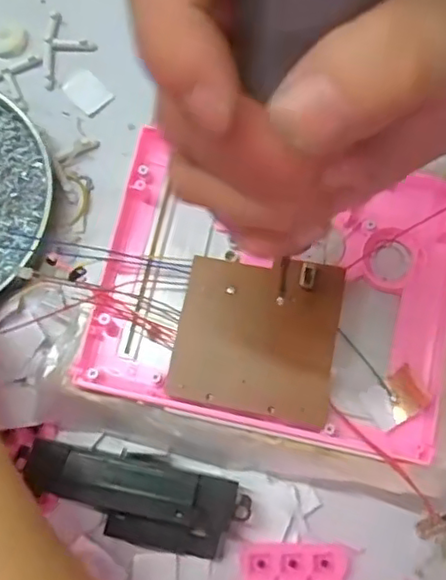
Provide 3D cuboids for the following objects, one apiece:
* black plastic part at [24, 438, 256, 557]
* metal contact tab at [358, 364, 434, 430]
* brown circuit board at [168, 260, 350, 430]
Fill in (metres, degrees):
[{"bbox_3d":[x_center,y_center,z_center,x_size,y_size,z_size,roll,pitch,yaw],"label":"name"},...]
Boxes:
[{"bbox_3d":[-0.043,0.096,0.292,0.103,0.022,0.038,17,77,4],"label":"black plastic part"},{"bbox_3d":[0.078,0.050,0.285,0.027,0.004,0.020,-41,70,15],"label":"metal contact tab"},{"bbox_3d":[0.015,0.021,0.290,0.071,0.009,0.070,11,77,2],"label":"brown circuit board"}]

